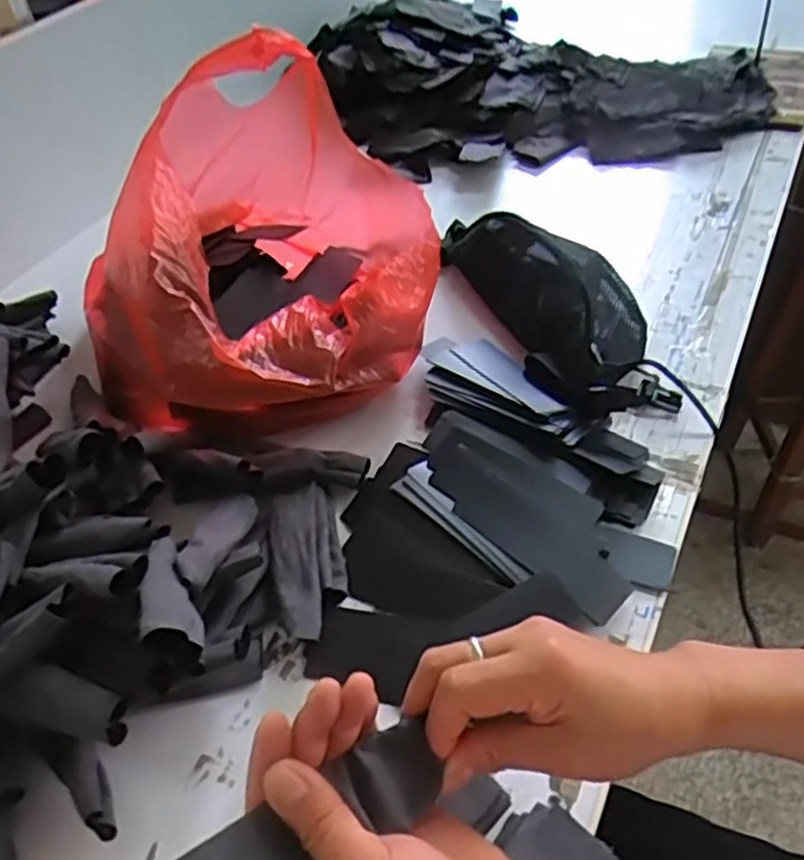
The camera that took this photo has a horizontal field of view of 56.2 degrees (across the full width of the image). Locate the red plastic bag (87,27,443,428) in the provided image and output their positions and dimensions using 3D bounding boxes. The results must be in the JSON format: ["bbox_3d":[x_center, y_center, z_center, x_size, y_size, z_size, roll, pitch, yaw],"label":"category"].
[{"bbox_3d":[-0.155,-0.192,0.758,0.379,0.228,0.331,4,46,10],"label":"red plastic bag"}]

